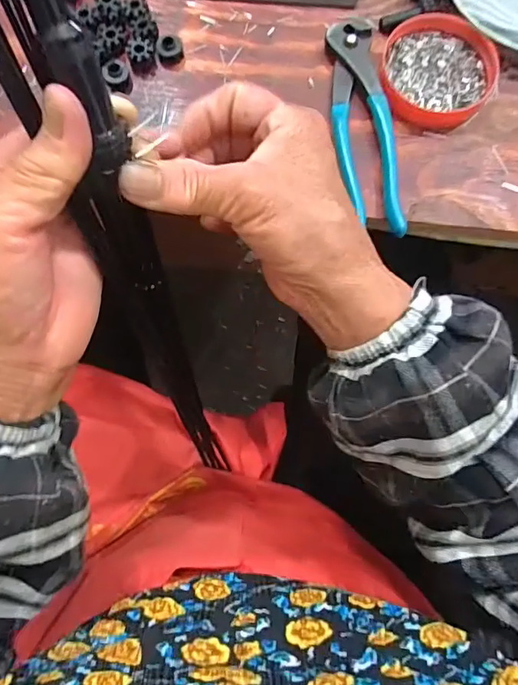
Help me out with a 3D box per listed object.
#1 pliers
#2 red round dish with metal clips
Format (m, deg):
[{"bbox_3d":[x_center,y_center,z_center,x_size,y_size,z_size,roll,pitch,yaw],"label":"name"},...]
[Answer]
[{"bbox_3d":[0.071,-0.155,0.338,0.037,0.015,0.172,-5,78,-1],"label":"pliers"},{"bbox_3d":[0.126,-0.193,0.344,0.078,0.013,0.079,0,78,0],"label":"red round dish with metal clips"}]

